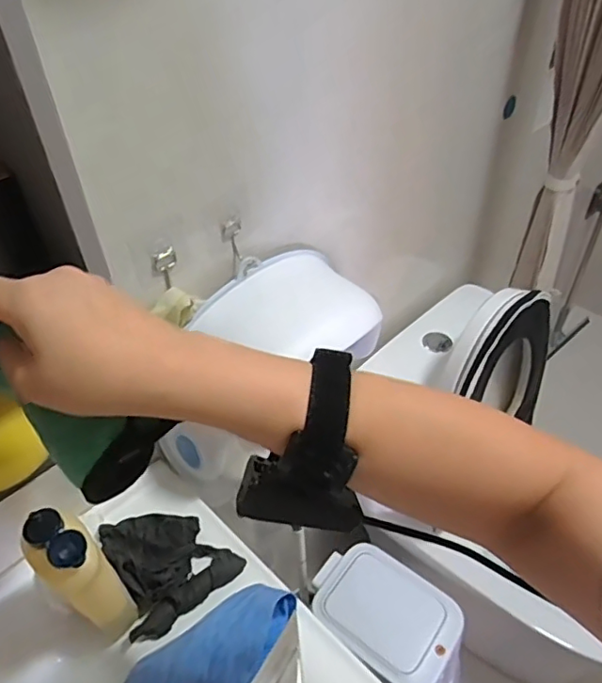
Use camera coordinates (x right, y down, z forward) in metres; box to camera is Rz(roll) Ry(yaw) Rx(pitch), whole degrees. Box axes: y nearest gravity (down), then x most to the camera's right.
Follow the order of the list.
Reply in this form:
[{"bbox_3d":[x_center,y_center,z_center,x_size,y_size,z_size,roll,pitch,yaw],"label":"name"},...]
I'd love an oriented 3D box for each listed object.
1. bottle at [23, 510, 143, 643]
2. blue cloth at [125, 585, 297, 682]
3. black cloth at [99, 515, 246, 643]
[{"bbox_3d":[-0.209,0.232,0.546,0.053,0.188,0.052,-1,43,1],"label":"bottle"},{"bbox_3d":[-0.093,0.325,0.561,0.114,0.062,0.195,27,50,27],"label":"blue cloth"},{"bbox_3d":[-0.148,0.244,0.646,0.134,0.054,0.145,-21,46,-19],"label":"black cloth"}]

